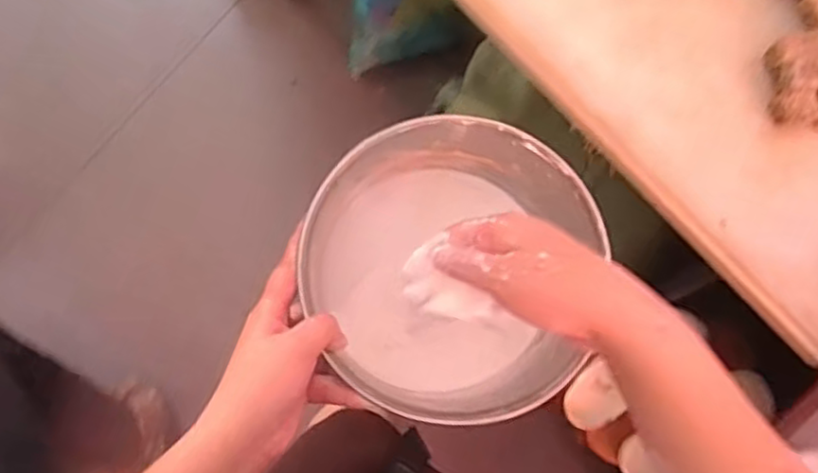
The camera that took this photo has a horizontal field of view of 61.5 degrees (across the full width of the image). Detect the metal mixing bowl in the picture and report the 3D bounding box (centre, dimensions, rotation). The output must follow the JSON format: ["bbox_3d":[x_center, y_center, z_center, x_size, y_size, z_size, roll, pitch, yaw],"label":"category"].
[{"bbox_3d":[0.028,0.031,0.543,0.197,0.165,0.209,0,78,2],"label":"metal mixing bowl"}]

